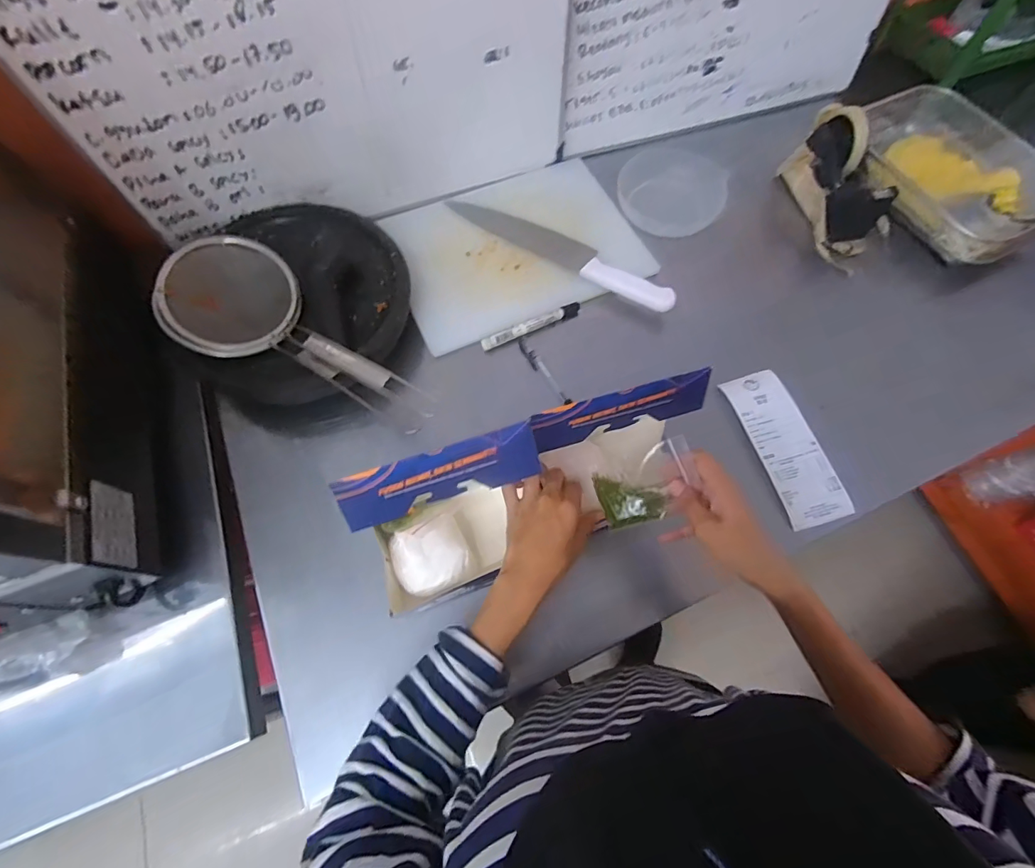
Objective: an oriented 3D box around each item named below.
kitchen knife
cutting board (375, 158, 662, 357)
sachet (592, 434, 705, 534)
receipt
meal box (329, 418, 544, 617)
[{"bbox_3d":[0.058,-0.268,0.641,0.356,0.027,0.051,33,71,13],"label":"kitchen knife"},{"bbox_3d":[-0.006,-0.278,0.677,0.344,0.020,0.263,-23,70,-12],"label":"cutting board"},{"bbox_3d":[0.116,0.048,0.415,0.094,0.008,0.063,-24,84,28],"label":"sachet"},{"bbox_3d":[0.321,0.011,0.550,0.075,0.013,0.195,-15,68,-6],"label":"receipt"},{"bbox_3d":[-0.055,0.087,0.439,0.167,0.157,0.099,-17,68,-7],"label":"meal box"}]

